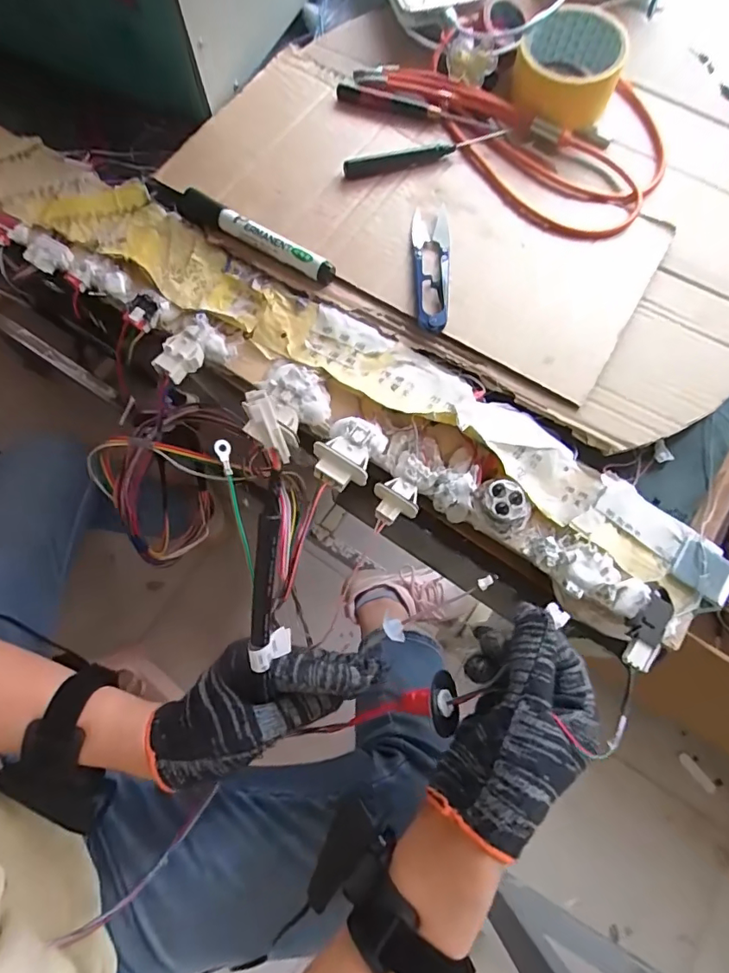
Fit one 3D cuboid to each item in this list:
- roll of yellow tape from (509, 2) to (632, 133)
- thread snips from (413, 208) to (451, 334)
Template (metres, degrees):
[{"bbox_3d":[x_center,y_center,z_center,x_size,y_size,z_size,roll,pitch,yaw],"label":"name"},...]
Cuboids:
[{"bbox_3d":[0.178,-0.370,0.432,0.088,0.043,0.100,15,72,3],"label":"roll of yellow tape"},{"bbox_3d":[0.052,-0.172,0.376,0.030,0.014,0.123,2,72,-1],"label":"thread snips"}]

